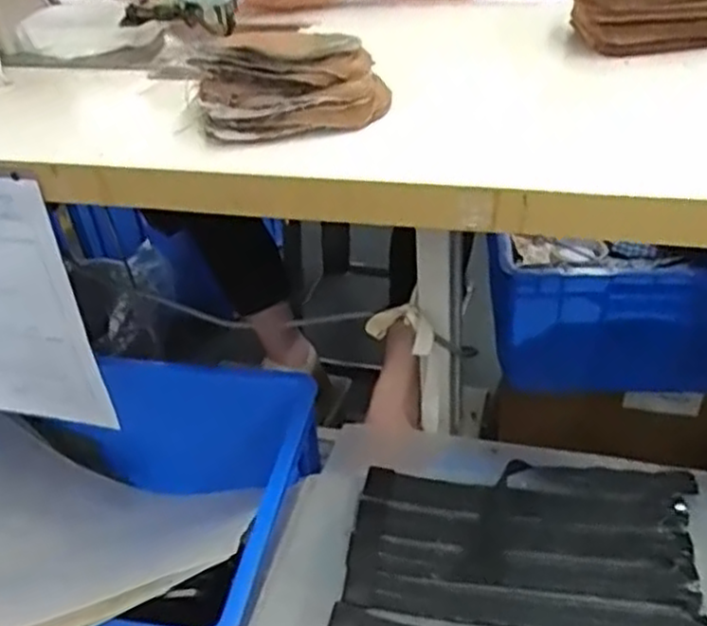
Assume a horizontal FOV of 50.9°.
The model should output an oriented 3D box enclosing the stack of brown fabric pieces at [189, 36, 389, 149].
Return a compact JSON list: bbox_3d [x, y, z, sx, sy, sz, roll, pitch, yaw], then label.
[{"bbox_3d":[-0.052,-0.196,0.634,0.164,0.076,0.083,-9,36,-6],"label":"stack of brown fabric pieces"}]

